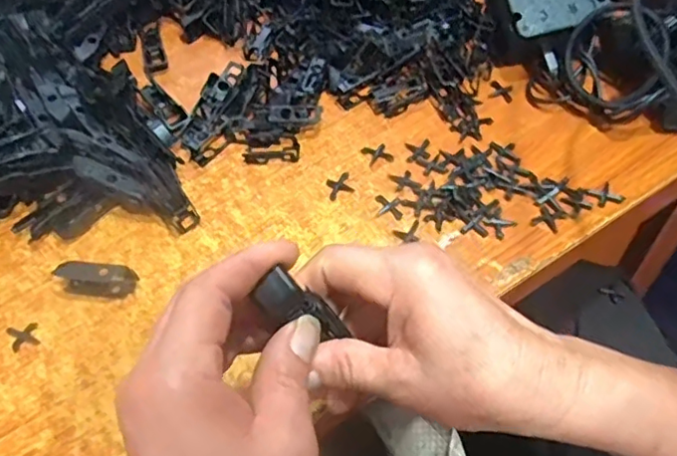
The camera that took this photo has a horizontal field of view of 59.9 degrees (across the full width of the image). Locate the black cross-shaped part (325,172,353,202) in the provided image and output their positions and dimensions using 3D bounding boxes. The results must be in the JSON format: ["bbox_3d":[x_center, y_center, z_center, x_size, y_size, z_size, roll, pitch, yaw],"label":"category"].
[{"bbox_3d":[0.001,-0.030,0.409,0.017,0.004,0.020,-14,54,-5],"label":"black cross-shaped part"}]

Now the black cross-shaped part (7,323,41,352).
[{"bbox_3d":[-0.192,0.065,0.356,0.018,0.004,0.018,-19,54,-8],"label":"black cross-shaped part"}]

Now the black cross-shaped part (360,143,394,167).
[{"bbox_3d":[0.028,-0.054,0.422,0.018,0.004,0.020,-20,55,-9],"label":"black cross-shaped part"}]

